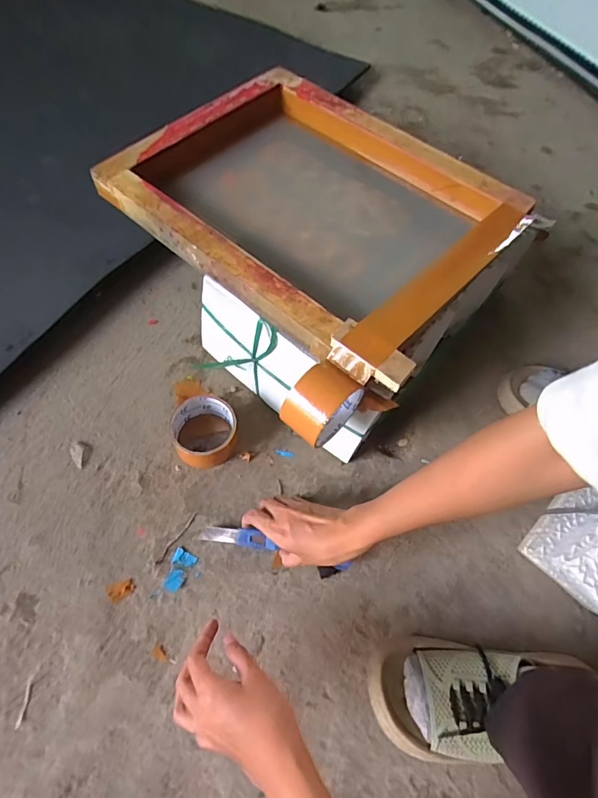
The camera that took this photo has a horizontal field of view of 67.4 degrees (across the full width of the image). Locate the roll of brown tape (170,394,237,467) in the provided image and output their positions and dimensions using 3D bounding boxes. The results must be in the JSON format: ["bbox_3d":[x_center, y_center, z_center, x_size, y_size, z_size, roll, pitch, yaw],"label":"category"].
[{"bbox_3d":[-0.124,0.036,0.585,0.081,0.044,0.092,-5,61,-7],"label":"roll of brown tape"}]

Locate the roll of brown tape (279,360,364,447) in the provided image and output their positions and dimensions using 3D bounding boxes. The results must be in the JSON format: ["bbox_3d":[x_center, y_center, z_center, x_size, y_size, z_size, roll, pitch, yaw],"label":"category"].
[{"bbox_3d":[0.024,0.006,0.474,0.049,0.074,0.077,42,66,18],"label":"roll of brown tape"}]

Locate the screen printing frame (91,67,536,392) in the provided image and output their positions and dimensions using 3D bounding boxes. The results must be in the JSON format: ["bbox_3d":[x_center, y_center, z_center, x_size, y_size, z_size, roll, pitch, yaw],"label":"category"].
[{"bbox_3d":[0.022,-0.257,0.600,0.480,0.055,0.373,38,65,17],"label":"screen printing frame"}]

